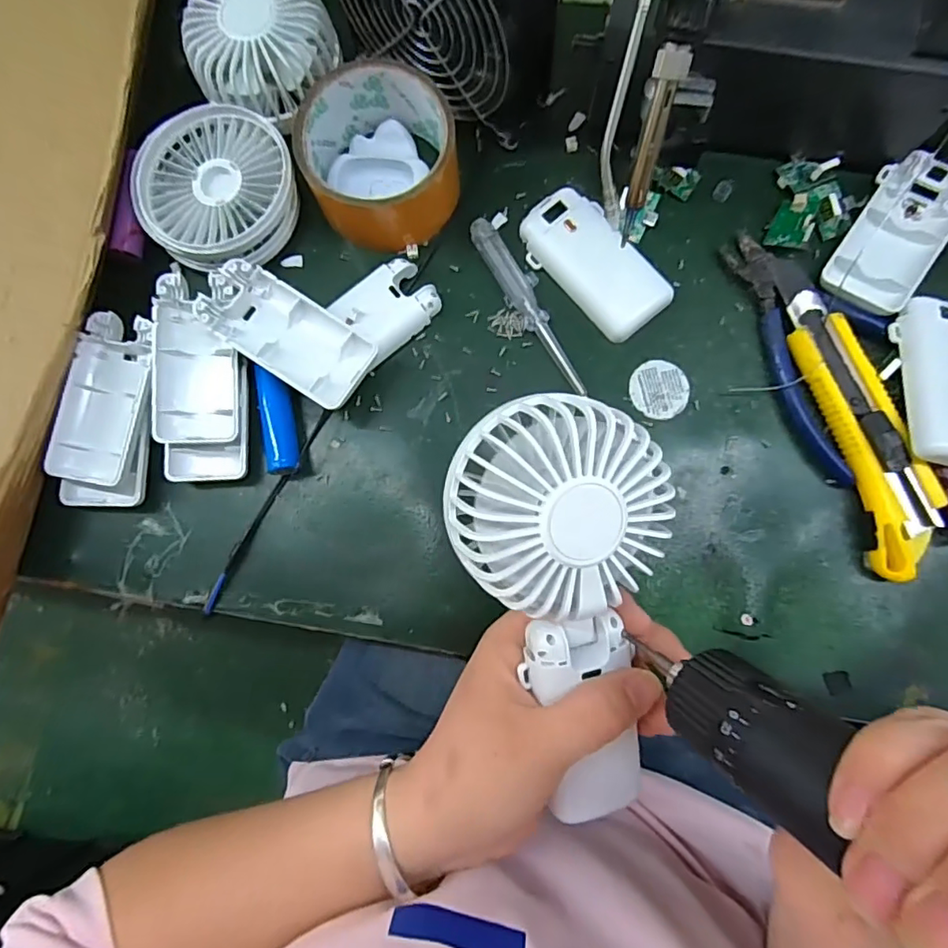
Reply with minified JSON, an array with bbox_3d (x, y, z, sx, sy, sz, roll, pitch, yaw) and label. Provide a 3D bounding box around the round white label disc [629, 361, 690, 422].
[{"bbox_3d":[0.105,-0.048,0.318,0.033,0.004,0.033,0,84,3],"label":"round white label disc"}]

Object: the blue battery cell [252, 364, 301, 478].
[{"bbox_3d":[-0.111,-0.030,0.320,0.018,0.020,0.062,-10,83,2],"label":"blue battery cell"}]

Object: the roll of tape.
[{"bbox_3d":[-0.054,-0.183,0.325,0.083,0.043,0.089,0,84,3],"label":"roll of tape"}]

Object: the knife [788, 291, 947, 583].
[{"bbox_3d":[0.210,-0.025,0.300,0.040,0.022,0.154,-16,83,1],"label":"knife"}]

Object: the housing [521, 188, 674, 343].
[{"bbox_3d":[0.068,-0.122,0.323,0.047,0.017,0.092,-42,83,-2],"label":"housing"}]

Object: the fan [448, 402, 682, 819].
[{"bbox_3d":[0.041,0.061,0.227,0.080,0.029,0.178,-10,106,2],"label":"fan"}]

